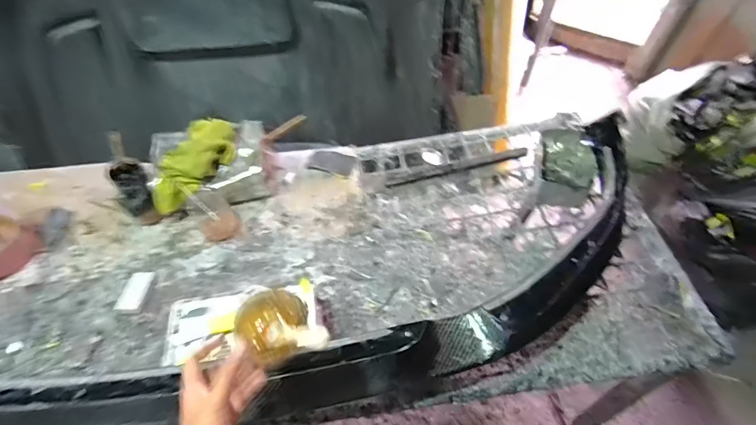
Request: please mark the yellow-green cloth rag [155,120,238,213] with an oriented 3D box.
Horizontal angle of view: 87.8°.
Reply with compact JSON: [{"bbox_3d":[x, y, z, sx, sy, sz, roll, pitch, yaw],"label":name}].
[{"bbox_3d":[-0.406,-0.107,0.849,0.099,0.087,0.244,30,78,20],"label":"yellow-green cloth rag"}]

